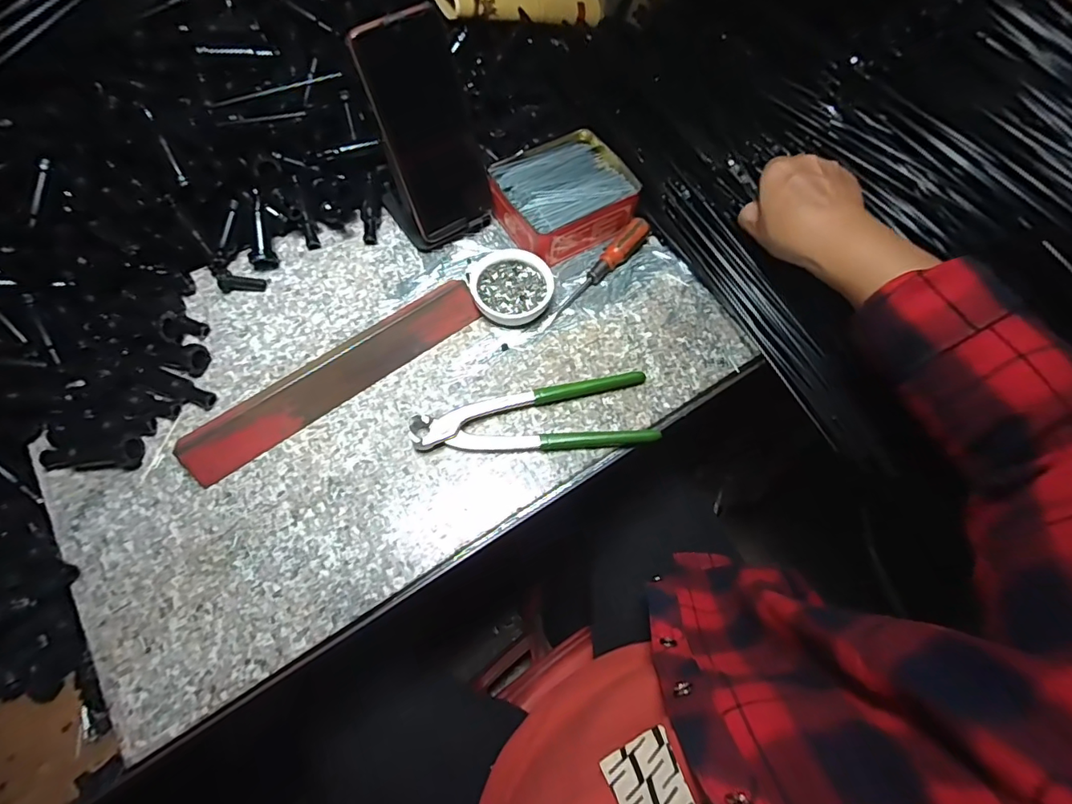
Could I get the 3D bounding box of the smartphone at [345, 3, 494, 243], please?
[{"bbox_3d":[-0.088,-0.224,0.438,0.079,0.168,0.011,-36,46,-18],"label":"smartphone"}]

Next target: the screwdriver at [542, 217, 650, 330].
[{"bbox_3d":[0.057,-0.121,0.484,0.020,0.023,0.142,39,69,14],"label":"screwdriver"}]

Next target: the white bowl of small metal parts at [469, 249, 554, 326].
[{"bbox_3d":[-0.023,-0.107,0.472,0.071,0.023,0.075,1,65,-3],"label":"white bowl of small metal parts"}]

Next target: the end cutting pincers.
[{"bbox_3d":[-0.001,0.012,0.425,0.194,0.014,0.062,-6,66,-6],"label":"end cutting pincers"}]

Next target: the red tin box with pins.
[{"bbox_3d":[0.026,-0.199,0.505,0.124,0.038,0.105,-28,70,-15],"label":"red tin box with pins"}]

